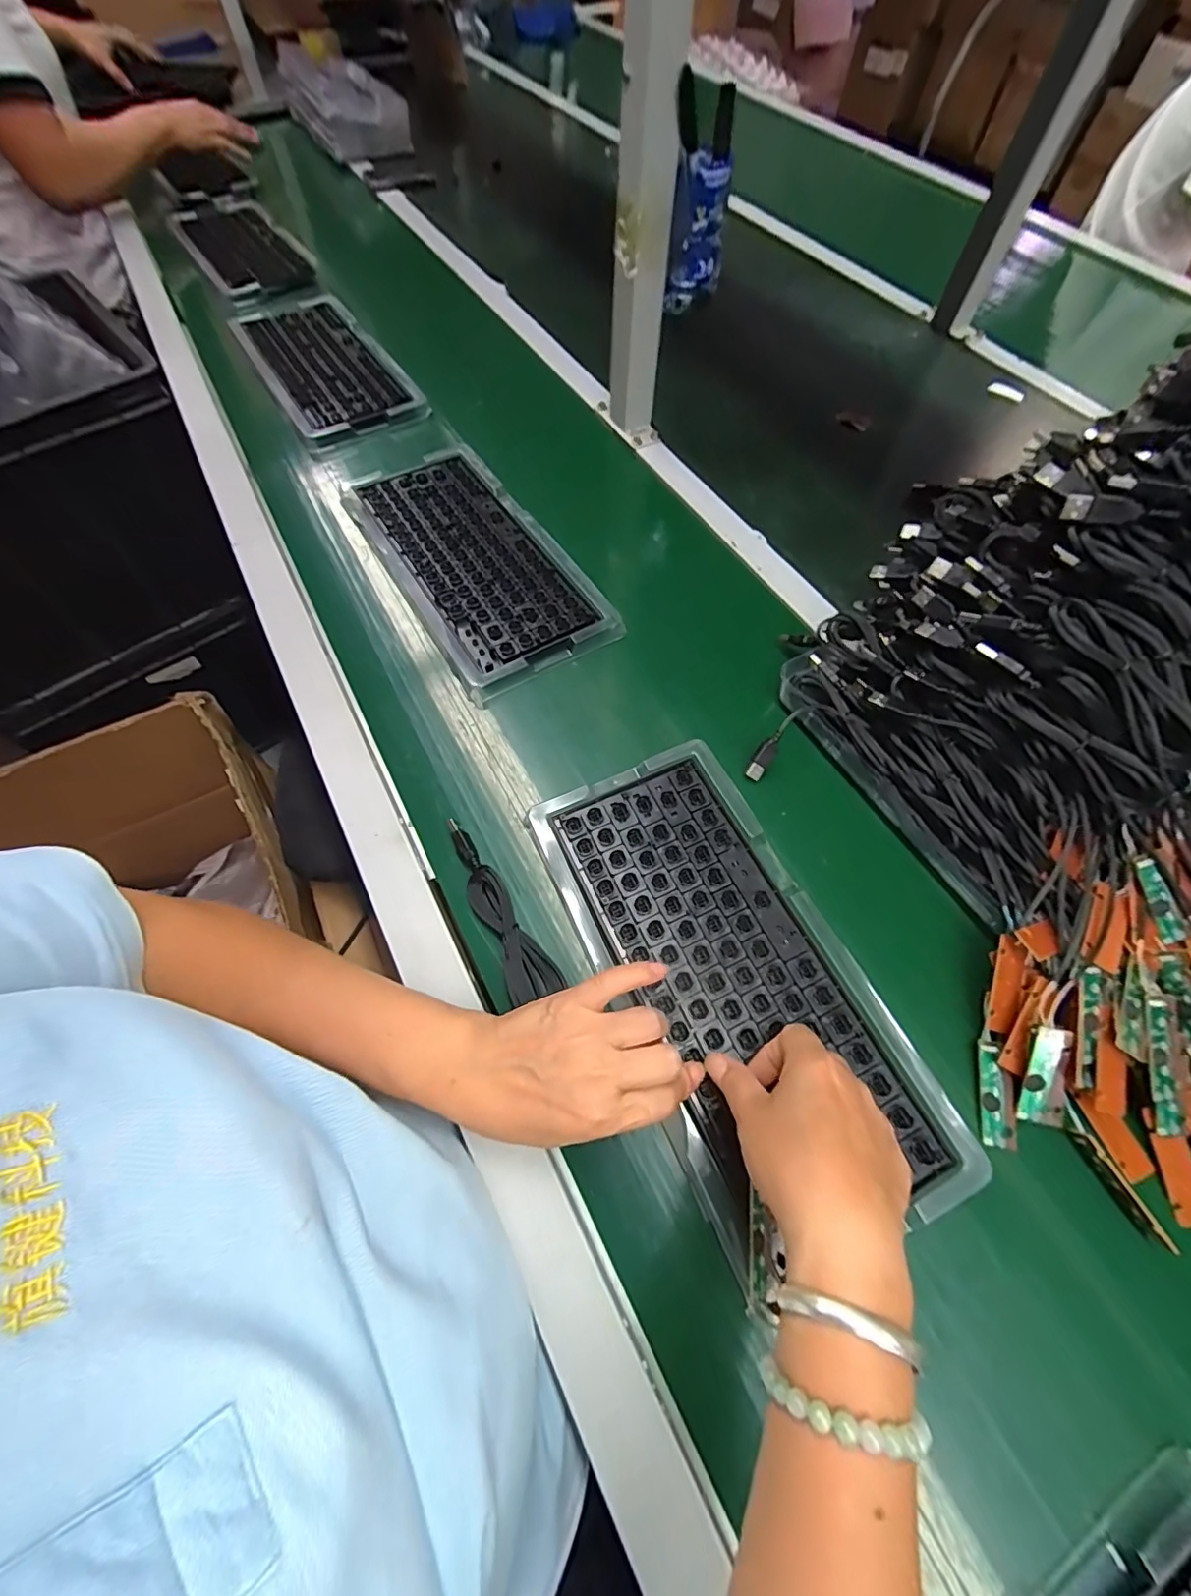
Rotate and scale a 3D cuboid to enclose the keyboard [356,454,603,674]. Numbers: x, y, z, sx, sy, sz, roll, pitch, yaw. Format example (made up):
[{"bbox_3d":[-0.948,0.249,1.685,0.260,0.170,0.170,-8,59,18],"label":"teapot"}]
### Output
[{"bbox_3d":[-0.124,-0.245,0.561,0.122,0.022,0.295,-29,67,-16],"label":"keyboard"}]

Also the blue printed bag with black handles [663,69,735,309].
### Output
[{"bbox_3d":[0.098,-0.555,0.519,0.056,0.141,0.067,9,62,2],"label":"blue printed bag with black handles"}]

